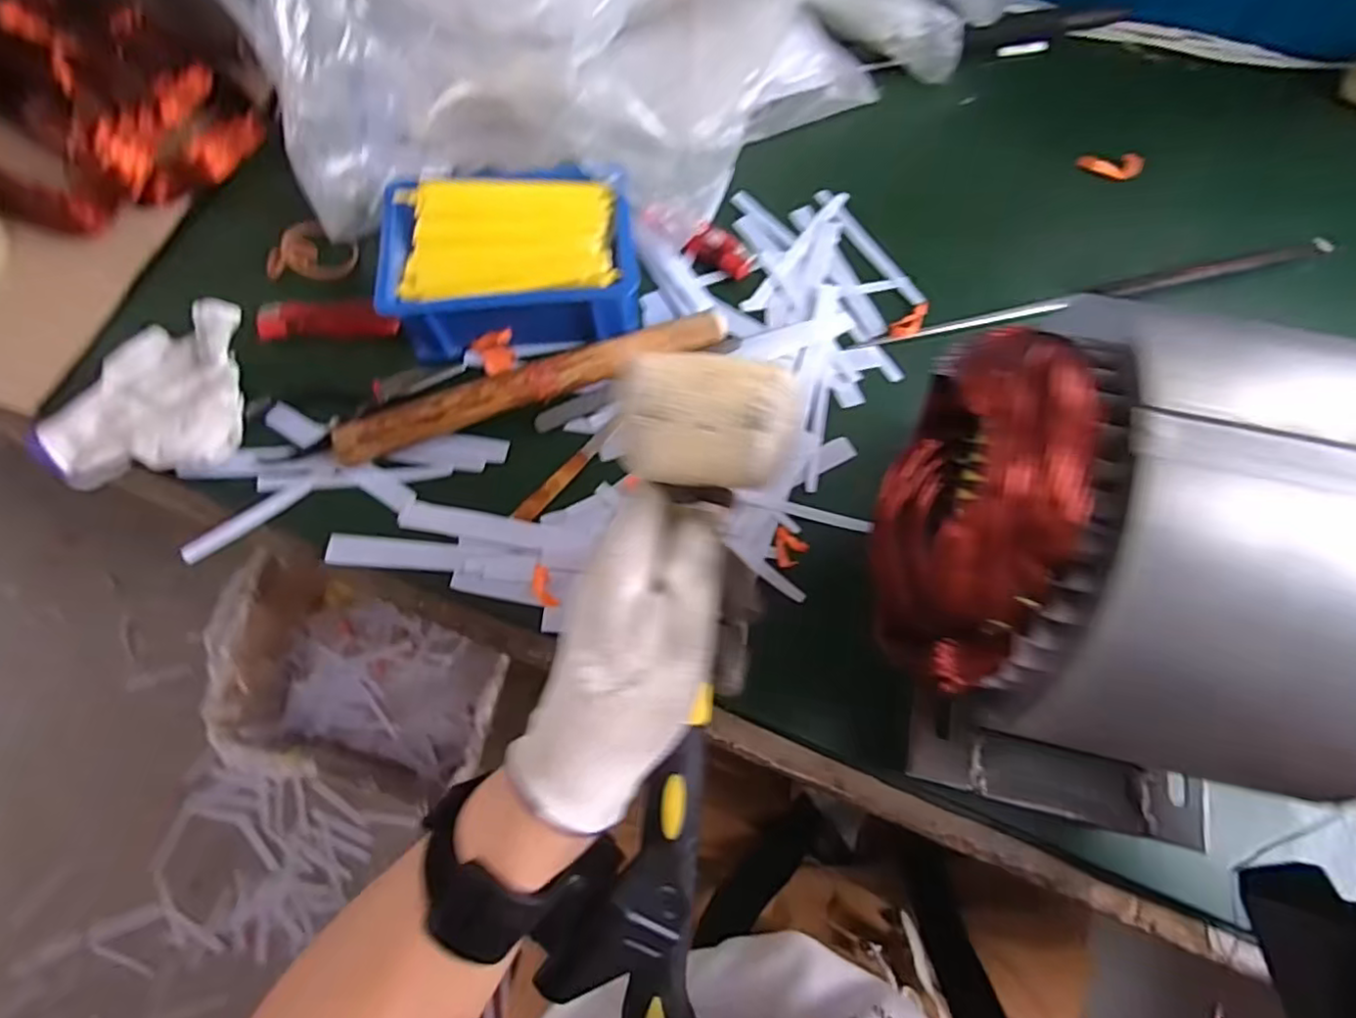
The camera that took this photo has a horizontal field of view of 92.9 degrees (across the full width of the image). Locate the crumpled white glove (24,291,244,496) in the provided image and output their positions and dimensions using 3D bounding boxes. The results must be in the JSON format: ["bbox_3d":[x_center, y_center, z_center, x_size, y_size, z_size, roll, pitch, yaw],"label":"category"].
[{"bbox_3d":[-0.308,-0.066,0.372,0.109,0.033,0.090,-8,72,-2],"label":"crumpled white glove"}]

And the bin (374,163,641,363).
[{"bbox_3d":[-0.099,-0.150,0.388,0.145,0.051,0.107,-7,72,-2],"label":"bin"}]

